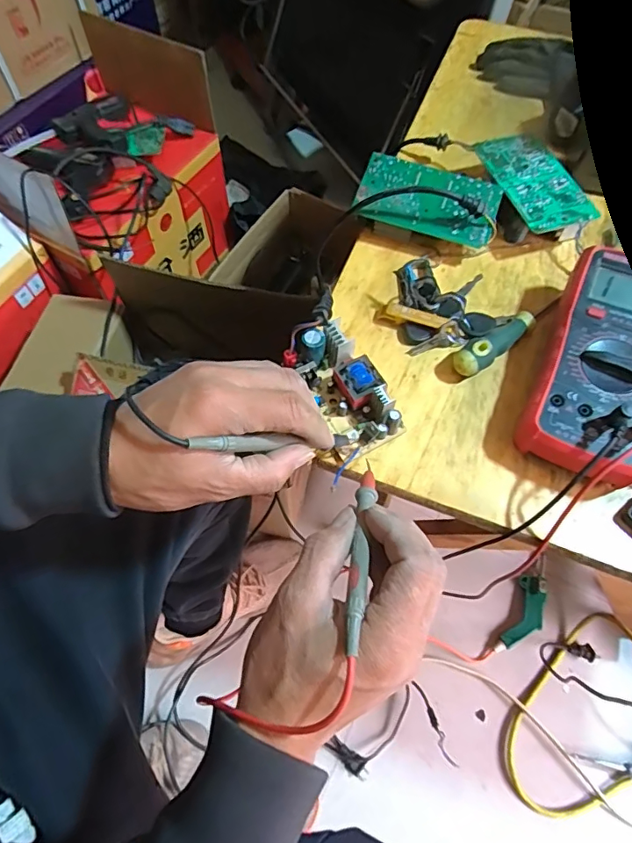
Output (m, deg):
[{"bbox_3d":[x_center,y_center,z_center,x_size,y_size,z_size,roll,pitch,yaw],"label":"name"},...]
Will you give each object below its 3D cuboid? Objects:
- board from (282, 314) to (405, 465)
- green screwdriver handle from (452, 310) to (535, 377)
[{"bbox_3d":[0.022,-0.025,0.375,0.054,0.035,0.098,-29,78,-13],"label":"board"},{"bbox_3d":[0.144,-0.063,0.403,0.085,0.027,0.021,-35,69,-17],"label":"green screwdriver handle"}]

